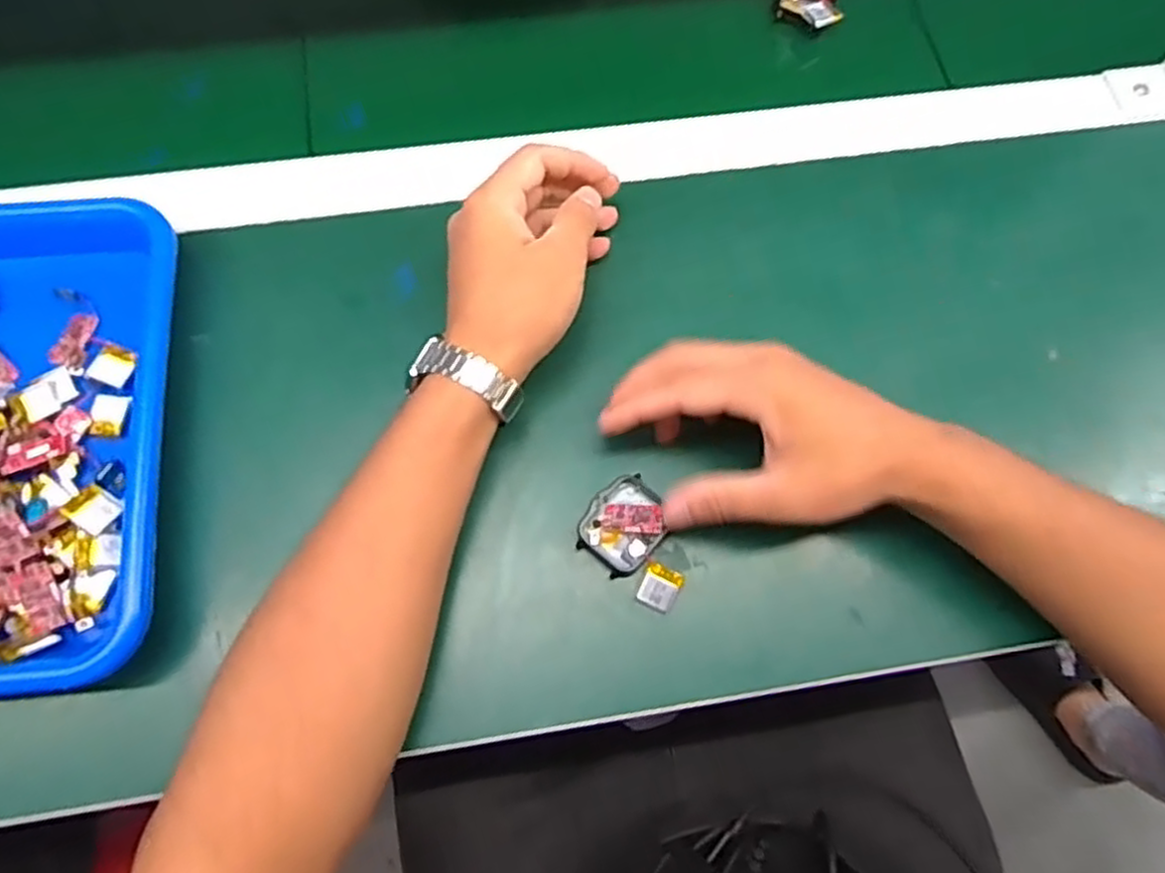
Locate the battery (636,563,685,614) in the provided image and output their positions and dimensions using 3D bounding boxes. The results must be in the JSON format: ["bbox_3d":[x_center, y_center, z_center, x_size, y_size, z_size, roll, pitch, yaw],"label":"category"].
[{"bbox_3d":[0.038,0.076,0.372,0.019,0.010,0.020,22,73,5],"label":"battery"}]

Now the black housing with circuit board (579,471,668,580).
[{"bbox_3d":[0.022,0.045,0.380,0.038,0.009,0.045,38,75,10],"label":"black housing with circuit board"}]

